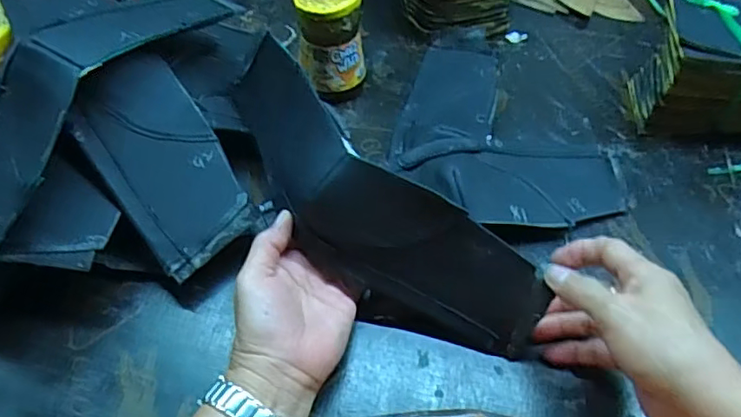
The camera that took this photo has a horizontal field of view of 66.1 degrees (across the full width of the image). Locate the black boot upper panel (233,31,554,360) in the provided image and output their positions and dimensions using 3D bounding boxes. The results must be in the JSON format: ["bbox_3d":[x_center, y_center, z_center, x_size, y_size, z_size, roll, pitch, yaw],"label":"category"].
[{"bbox_3d":[-0.013,-0.007,0.399,0.301,0.090,0.078,43,61,12],"label":"black boot upper panel"}]

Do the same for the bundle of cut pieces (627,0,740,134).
[{"bbox_3d":[0.331,-0.121,0.505,0.165,0.108,0.088,5,52,4],"label":"bundle of cut pieces"}]

